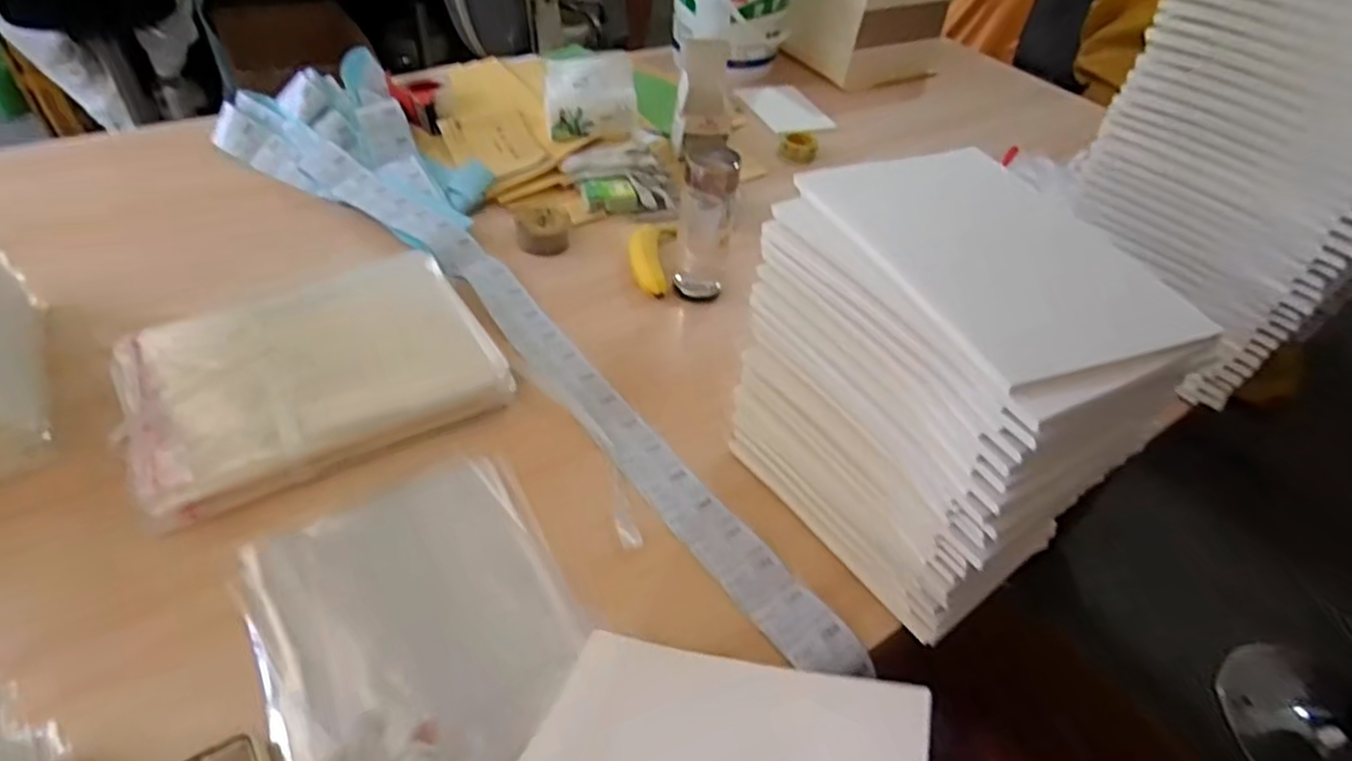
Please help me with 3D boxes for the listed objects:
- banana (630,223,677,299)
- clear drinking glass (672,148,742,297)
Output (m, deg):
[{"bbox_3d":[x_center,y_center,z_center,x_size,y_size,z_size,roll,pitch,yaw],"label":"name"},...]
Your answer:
[{"bbox_3d":[-0.034,-0.165,0.935,0.055,0.027,0.142,8,46,2],"label":"banana"},{"bbox_3d":[0.035,-0.183,0.867,0.063,0.176,0.084,8,46,3],"label":"clear drinking glass"}]

